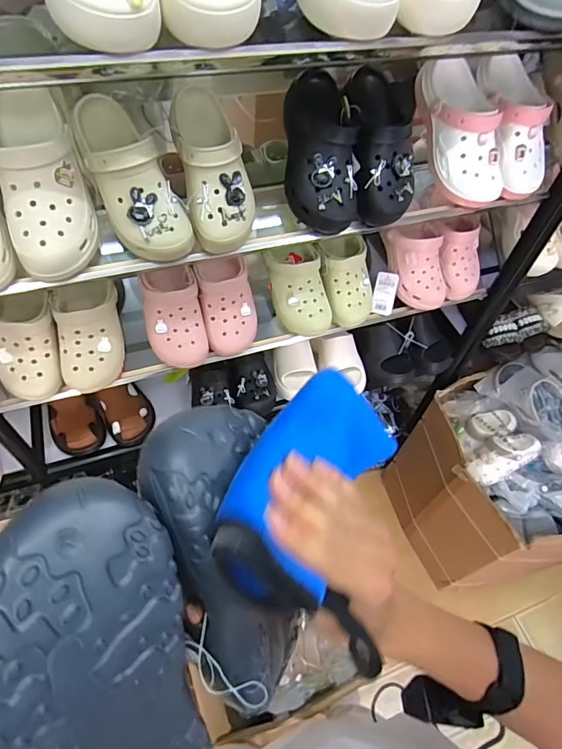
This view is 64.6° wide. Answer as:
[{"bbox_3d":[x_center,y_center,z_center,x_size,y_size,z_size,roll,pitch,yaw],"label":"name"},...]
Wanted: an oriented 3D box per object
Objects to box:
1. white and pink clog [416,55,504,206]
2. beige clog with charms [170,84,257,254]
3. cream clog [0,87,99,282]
[{"bbox_3d":[0.313,-0.416,0.754,0.099,0.091,0.242,-19,92,-17],"label":"white and pink clog"},{"bbox_3d":[-0.095,-0.296,0.631,0.091,0.071,0.220,-13,89,-13],"label":"beige clog with charms"},{"bbox_3d":[-0.317,-0.260,0.590,0.103,0.084,0.247,-13,86,-14],"label":"cream clog"}]

